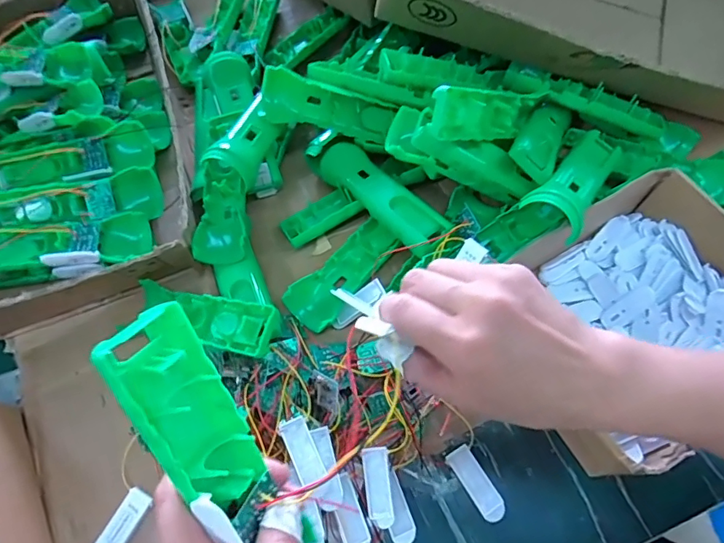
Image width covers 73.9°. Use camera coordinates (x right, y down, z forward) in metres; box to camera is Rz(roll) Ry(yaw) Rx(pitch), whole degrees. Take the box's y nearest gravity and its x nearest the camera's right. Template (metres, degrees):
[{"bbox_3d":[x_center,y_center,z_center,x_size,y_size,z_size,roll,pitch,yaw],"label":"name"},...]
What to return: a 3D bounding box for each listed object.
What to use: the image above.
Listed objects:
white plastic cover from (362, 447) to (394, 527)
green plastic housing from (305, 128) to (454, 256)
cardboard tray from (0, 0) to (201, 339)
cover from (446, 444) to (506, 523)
[{"bbox_3d":[0.013,0.166,0.371,0.019,0.004,0.057,-12,73,15],"label":"white plastic cover"},{"bbox_3d":[0.012,-0.081,0.461,0.046,0.035,0.176,-38,67,-14],"label":"green plastic housing"},{"bbox_3d":[-0.321,-0.155,0.526,0.236,0.071,0.435,-20,64,-6],"label":"cardboard tray"},{"bbox_3d":[0.092,0.168,0.381,0.021,0.005,0.058,-30,66,-11],"label":"cover"}]

